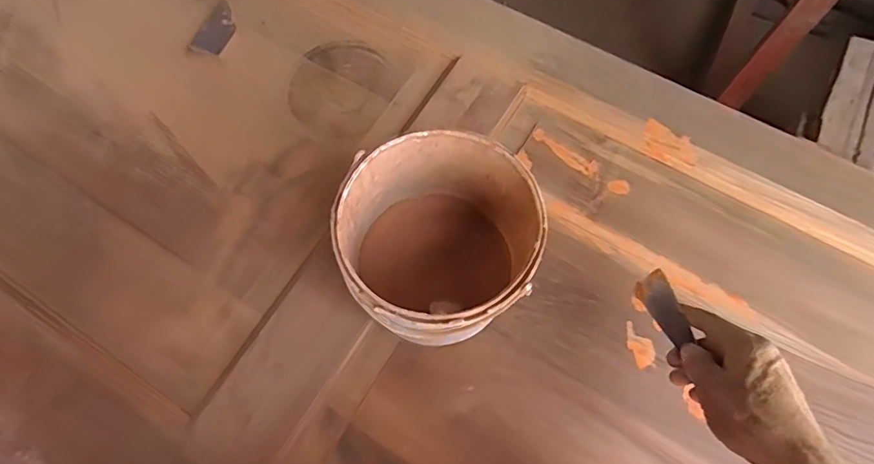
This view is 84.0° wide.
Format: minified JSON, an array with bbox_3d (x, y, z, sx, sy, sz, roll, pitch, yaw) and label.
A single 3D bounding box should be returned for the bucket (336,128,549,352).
[{"bbox_3d":[0.004,0.022,0.501,0.176,0.193,0.175,-1,70,2],"label":"bucket"}]

